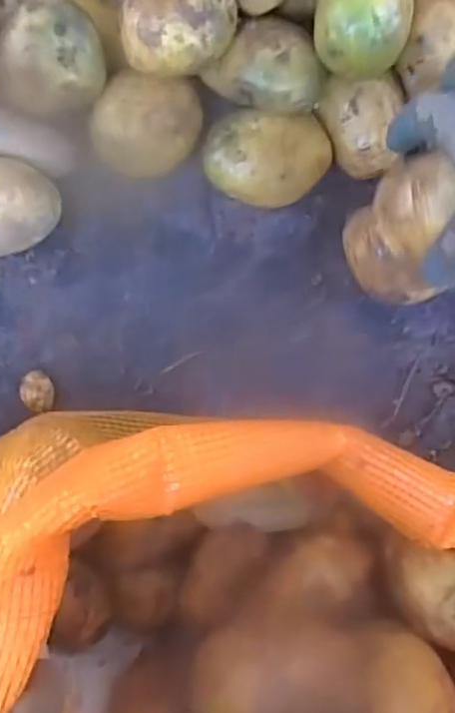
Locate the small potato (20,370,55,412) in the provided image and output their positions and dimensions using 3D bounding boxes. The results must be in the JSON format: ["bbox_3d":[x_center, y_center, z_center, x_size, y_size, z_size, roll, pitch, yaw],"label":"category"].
[{"bbox_3d":[-0.138,0.025,0.467,0.021,0.019,0.029,1,87,-1],"label":"small potato"}]

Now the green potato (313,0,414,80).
[{"bbox_3d":[0.083,-0.210,0.391,0.056,0.044,0.065,5,87,-1],"label":"green potato"}]

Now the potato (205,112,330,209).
[{"bbox_3d":[0.029,-0.140,0.464,0.086,0.053,0.060,3,87,-1],"label":"potato"}]

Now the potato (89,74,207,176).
[{"bbox_3d":[-0.057,-0.161,0.458,0.075,0.060,0.060,0,87,-1],"label":"potato"}]

